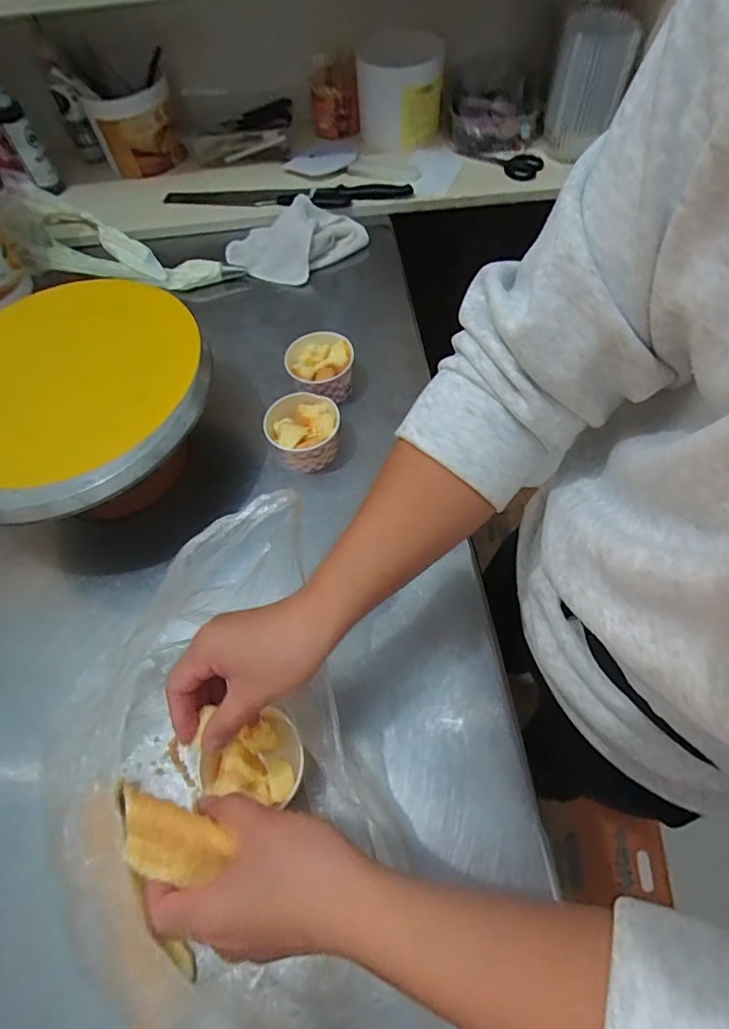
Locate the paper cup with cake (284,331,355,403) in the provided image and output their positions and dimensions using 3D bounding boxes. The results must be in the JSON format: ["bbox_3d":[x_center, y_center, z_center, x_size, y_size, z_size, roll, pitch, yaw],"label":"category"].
[{"bbox_3d":[-0.054,-0.180,0.639,0.083,0.059,0.081,-2,61,3],"label":"paper cup with cake"}]

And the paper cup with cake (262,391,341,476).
[{"bbox_3d":[-0.070,-0.093,0.591,0.082,0.065,0.081,-2,61,3],"label":"paper cup with cake"}]

